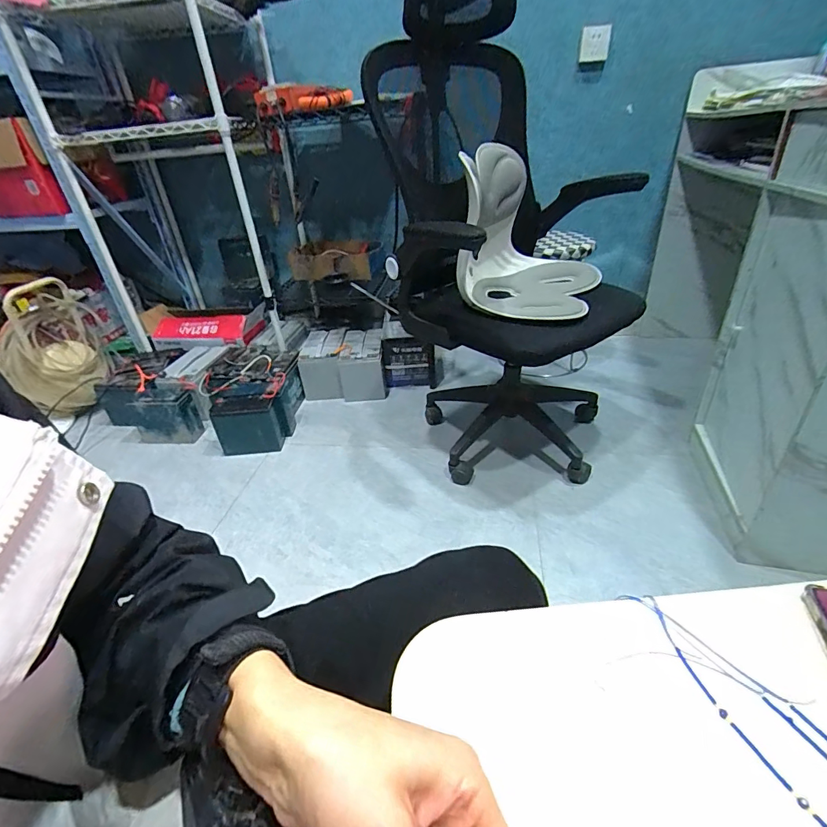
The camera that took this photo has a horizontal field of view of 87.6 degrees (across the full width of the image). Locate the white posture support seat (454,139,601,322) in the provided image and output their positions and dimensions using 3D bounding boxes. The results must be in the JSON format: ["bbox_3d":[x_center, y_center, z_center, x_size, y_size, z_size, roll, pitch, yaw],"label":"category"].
[{"bbox_3d":[0.286,-0.437,1.033,0.321,0.320,0.421,6,34,18],"label":"white posture support seat"}]

